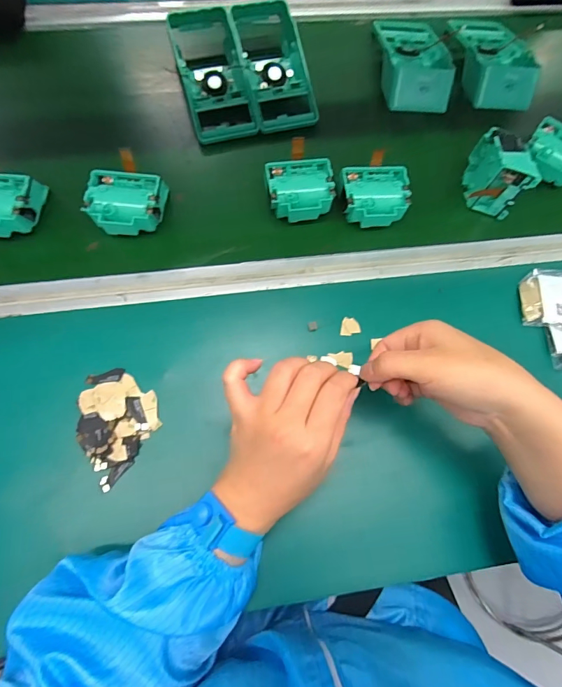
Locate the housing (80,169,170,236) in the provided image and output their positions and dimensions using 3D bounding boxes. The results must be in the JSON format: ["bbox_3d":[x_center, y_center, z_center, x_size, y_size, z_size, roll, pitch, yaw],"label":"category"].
[{"bbox_3d":[-0.174,-0.155,0.439,0.076,0.038,0.067,6,74,0],"label":"housing"}]

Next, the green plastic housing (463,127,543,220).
[{"bbox_3d":[0.257,-0.202,0.456,0.054,0.072,0.069,11,74,2],"label":"green plastic housing"}]

